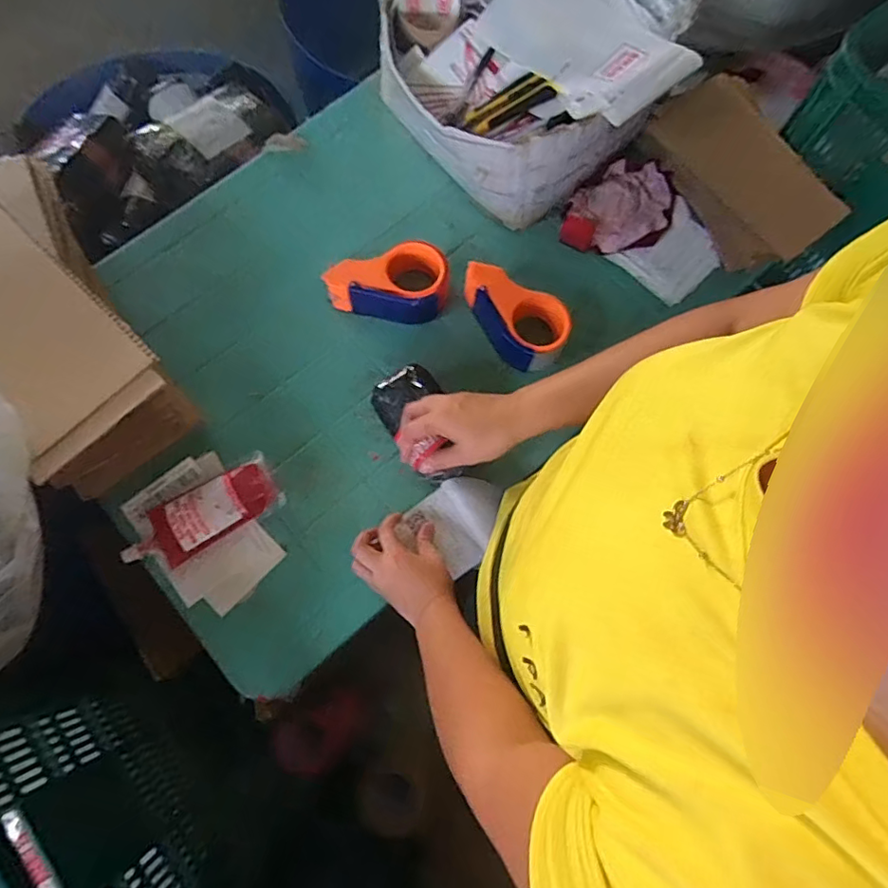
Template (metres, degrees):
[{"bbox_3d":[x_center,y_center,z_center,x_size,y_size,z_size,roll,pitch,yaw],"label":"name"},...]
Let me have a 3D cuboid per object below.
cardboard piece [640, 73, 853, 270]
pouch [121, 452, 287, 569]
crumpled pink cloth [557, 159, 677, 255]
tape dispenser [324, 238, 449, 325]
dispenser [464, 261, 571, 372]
[{"bbox_3d":[0.417,-0.381,0.767,0.176,0.070,0.267,-26,78,-6],"label":"cardboard piece"},{"bbox_3d":[-0.291,0.086,0.656,0.186,0.032,0.076,-31,79,-7],"label":"pouch"},{"bbox_3d":[0.257,-0.350,0.780,0.140,0.032,0.145,18,77,4],"label":"crumpled pink cloth"},{"bbox_3d":[-0.072,-0.226,0.738,0.153,0.068,0.111,17,77,4],"label":"tape dispenser"},{"bbox_3d":[0.089,-0.170,0.724,0.158,0.061,0.090,33,79,7],"label":"dispenser"}]

